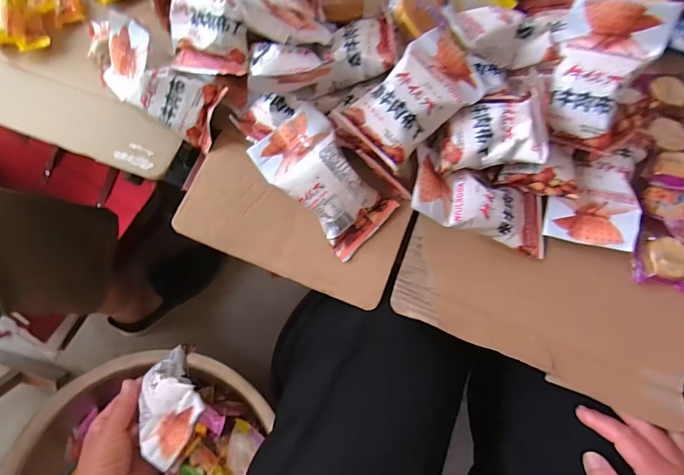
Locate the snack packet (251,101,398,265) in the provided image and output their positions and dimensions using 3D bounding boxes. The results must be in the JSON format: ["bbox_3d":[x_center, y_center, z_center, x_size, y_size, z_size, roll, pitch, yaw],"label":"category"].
[{"bbox_3d":[-0.015,-0.054,0.375,0.076,0.030,0.137,-41,94,-9],"label":"snack packet"}]

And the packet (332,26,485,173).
[{"bbox_3d":[0.067,-0.127,0.355,0.131,0.025,0.072,-42,77,-14],"label":"packet"}]

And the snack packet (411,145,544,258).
[{"bbox_3d":[0.131,-0.032,0.371,0.144,0.027,0.065,18,76,-15],"label":"snack packet"}]

